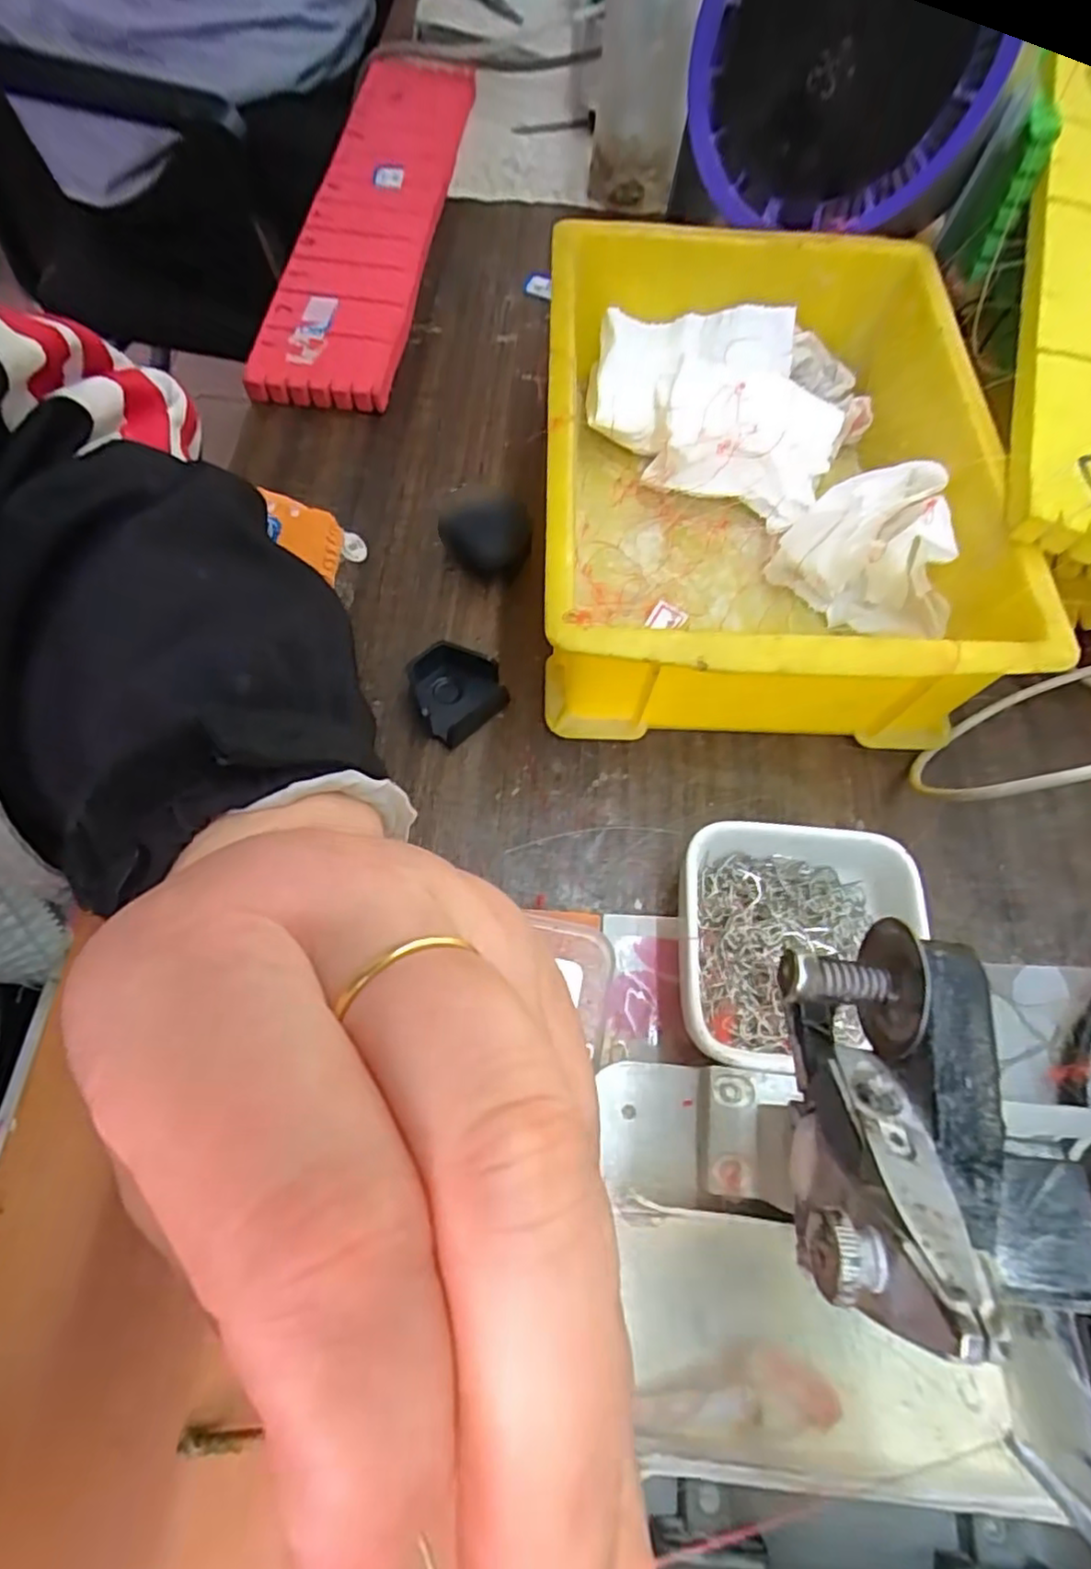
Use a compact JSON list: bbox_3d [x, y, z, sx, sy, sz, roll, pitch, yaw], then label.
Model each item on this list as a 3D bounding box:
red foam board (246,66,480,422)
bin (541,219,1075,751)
[{"bbox_3d":[-0.105,-0.351,0.414,0.076,0.017,0.337,8,69,0],"label":"red foam board"},{"bbox_3d":[0.089,-0.136,0.303,0.171,0.077,0.250,2,66,-2],"label":"bin"}]

